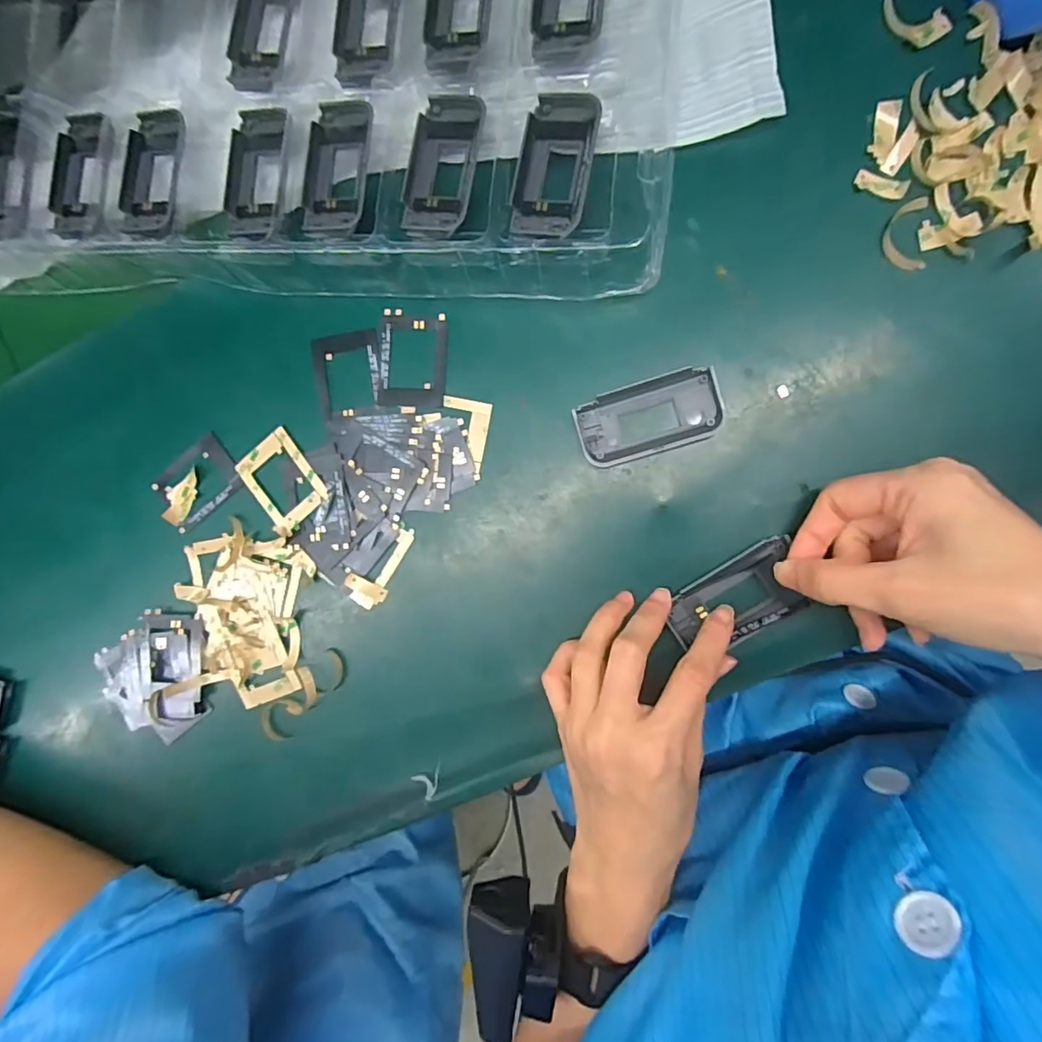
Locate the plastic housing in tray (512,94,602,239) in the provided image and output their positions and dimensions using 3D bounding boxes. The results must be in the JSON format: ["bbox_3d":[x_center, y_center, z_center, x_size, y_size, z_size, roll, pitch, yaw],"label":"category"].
[{"bbox_3d":[0.017,-0.183,0.280,0.038,0.012,0.077,11,94,7],"label":"plastic housing in tray"}]

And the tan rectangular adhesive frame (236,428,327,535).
[{"bbox_3d":[-0.143,-0.024,0.325,0.040,0.004,0.053,-39,87,8],"label":"tan rectangular adhesive frame"}]

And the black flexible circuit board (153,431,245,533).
[{"bbox_3d":[-0.197,-0.023,0.336,0.054,0.004,0.038,-38,87,8],"label":"black flexible circuit board"}]

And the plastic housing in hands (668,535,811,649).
[{"bbox_3d":[0.113,0.041,0.287,0.071,0.012,0.038,-32,88,8],"label":"plastic housing in hands"}]

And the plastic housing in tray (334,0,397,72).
[{"bbox_3d":[-0.086,-0.291,0.310,0.037,0.009,0.071,7,93,8],"label":"plastic housing in tray"}]

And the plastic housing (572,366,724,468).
[{"bbox_3d":[0.069,-0.055,0.295,0.075,0.008,0.039,-17,90,8],"label":"plastic housing"}]

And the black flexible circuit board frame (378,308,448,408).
[{"bbox_3d":[-0.062,-0.094,0.314,0.039,0.004,0.055,3,93,8],"label":"black flexible circuit board frame"}]

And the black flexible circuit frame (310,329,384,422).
[{"bbox_3d":[-0.100,-0.085,0.319,0.040,0.004,0.052,-12,91,8],"label":"black flexible circuit frame"}]

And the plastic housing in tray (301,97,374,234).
[{"bbox_3d":[-0.102,-0.199,0.303,0.039,0.008,0.076,4,93,8],"label":"plastic housing in tray"}]

